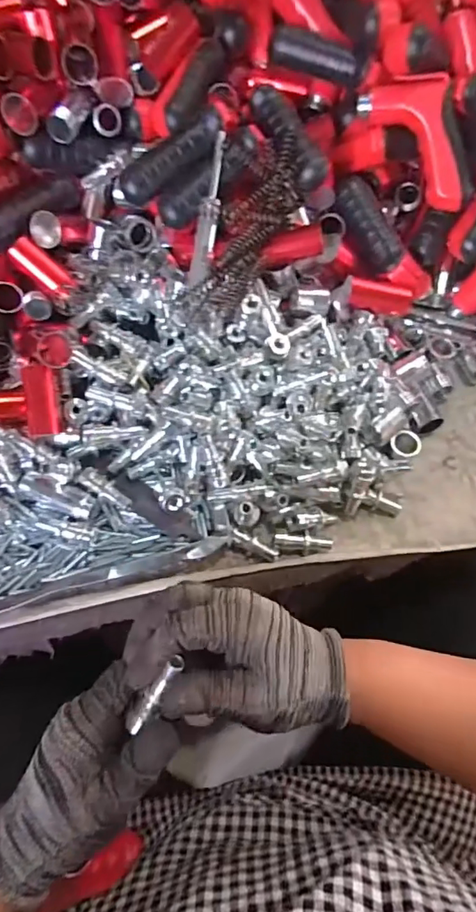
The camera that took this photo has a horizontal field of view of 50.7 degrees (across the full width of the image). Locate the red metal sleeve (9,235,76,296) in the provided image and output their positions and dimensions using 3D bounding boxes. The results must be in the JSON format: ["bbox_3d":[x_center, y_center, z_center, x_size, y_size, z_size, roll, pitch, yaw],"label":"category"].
[{"bbox_3d":[-0.174,-0.167,0.449,0.062,0.024,0.017,39,67,-5],"label":"red metal sleeve"}]

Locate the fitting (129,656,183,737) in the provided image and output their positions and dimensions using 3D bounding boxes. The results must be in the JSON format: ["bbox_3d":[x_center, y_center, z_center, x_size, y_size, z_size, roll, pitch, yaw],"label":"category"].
[{"bbox_3d":[-0.048,0.142,0.299,0.007,0.007,0.060,36,108,17],"label":"fitting"}]

